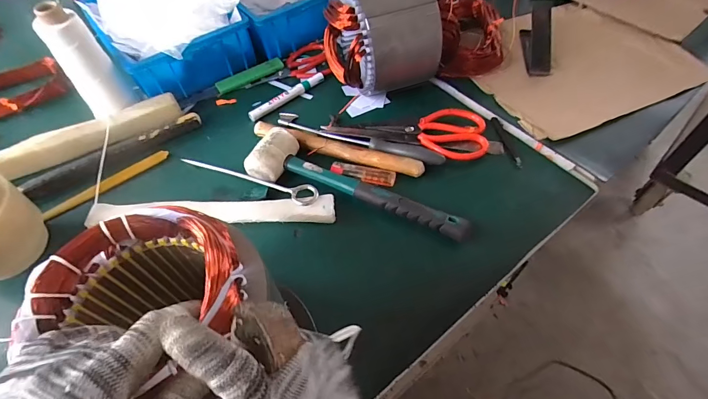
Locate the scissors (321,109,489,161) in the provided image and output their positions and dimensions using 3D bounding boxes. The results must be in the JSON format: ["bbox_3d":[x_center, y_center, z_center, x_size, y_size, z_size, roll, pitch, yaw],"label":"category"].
[{"bbox_3d":[0.073,-0.091,0.518,0.225,0.017,0.081,-1,54,2],"label":"scissors"}]

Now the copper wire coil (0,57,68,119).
[{"bbox_3d":[-0.578,-0.179,0.611,0.161,0.029,0.112,-33,59,-20],"label":"copper wire coil"}]

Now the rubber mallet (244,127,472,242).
[{"bbox_3d":[0.005,-0.020,0.455,0.283,0.045,0.068,18,56,15],"label":"rubber mallet"}]

